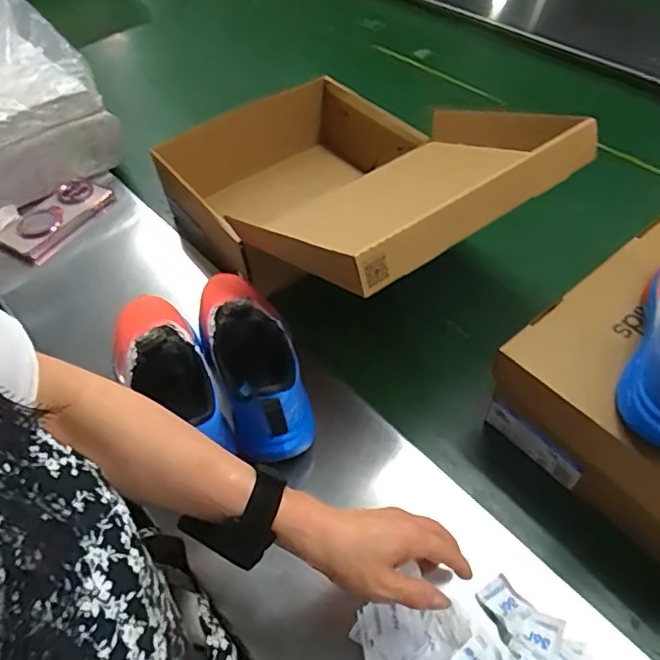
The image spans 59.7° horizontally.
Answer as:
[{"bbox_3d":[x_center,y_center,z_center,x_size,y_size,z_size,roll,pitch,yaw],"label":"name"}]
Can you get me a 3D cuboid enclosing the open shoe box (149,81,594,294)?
[{"bbox_3d":[0.013,-0.184,0.704,0.316,0.215,0.477,-34,55,-21],"label":"open shoe box"}]

